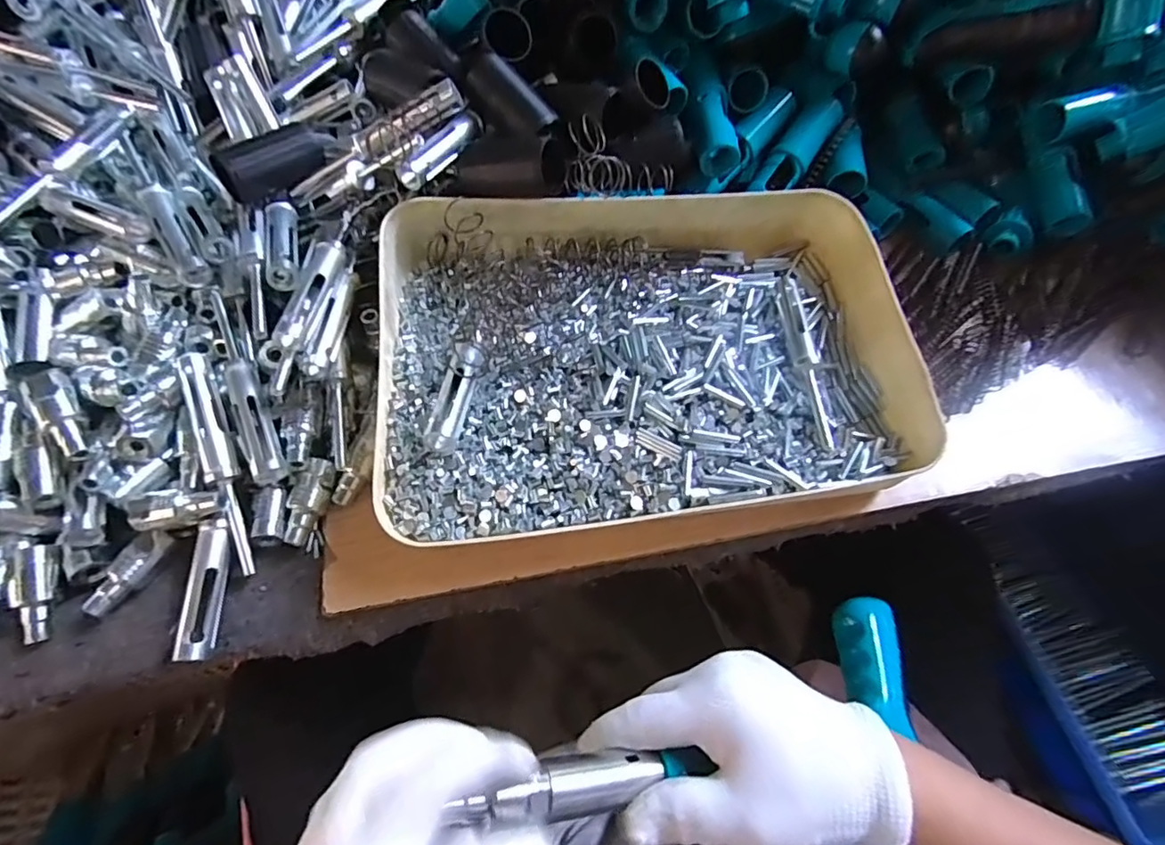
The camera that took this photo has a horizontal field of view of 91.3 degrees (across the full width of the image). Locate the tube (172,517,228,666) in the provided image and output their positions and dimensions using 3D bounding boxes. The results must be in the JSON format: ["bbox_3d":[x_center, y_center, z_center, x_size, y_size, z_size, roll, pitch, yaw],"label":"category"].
[{"bbox_3d":[-0.211,0.093,0.318,0.016,0.018,0.074,-4,60,-3],"label":"tube"}]

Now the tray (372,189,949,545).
[{"bbox_3d":[0.040,-0.054,0.366,0.327,0.060,0.239,-8,60,-5],"label":"tray"}]

